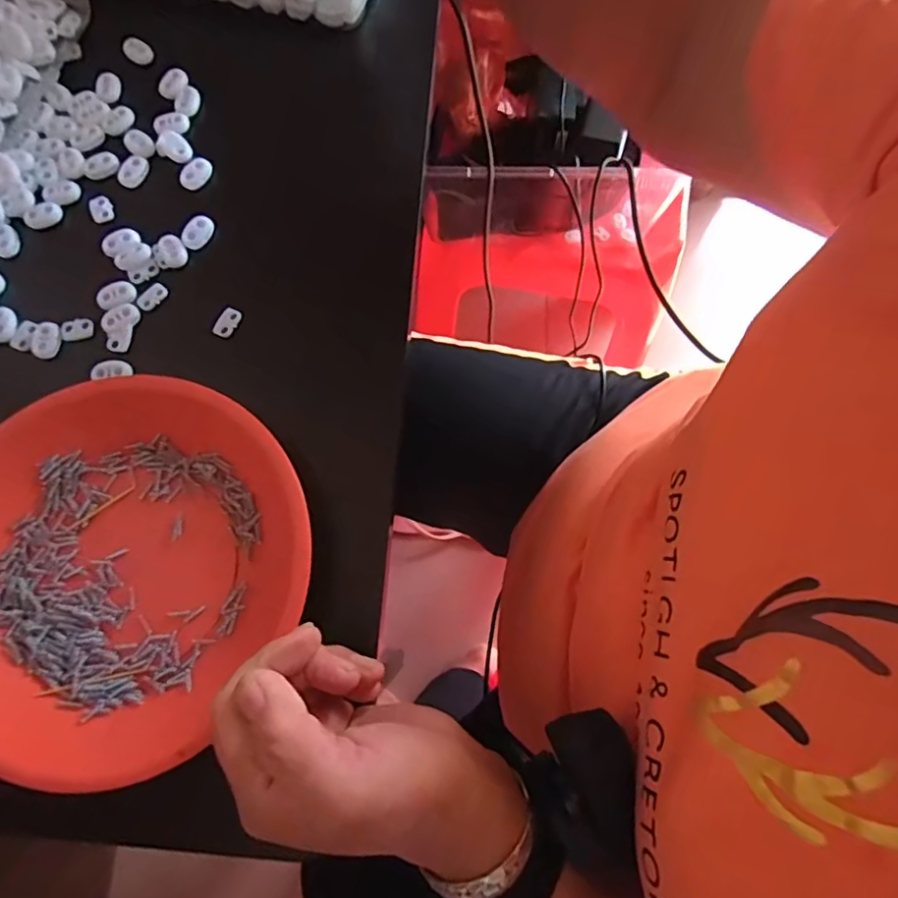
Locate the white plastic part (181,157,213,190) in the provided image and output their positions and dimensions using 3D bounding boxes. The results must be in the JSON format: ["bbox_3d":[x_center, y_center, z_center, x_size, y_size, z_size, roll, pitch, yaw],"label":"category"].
[{"bbox_3d":[-0.164,-0.179,0.368,0.014,0.008,0.022,28,76,9],"label":"white plastic part"}]

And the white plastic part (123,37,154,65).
[{"bbox_3d":[-0.217,-0.277,0.396,0.018,0.009,0.014,39,78,12],"label":"white plastic part"}]

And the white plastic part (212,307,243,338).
[{"bbox_3d":[-0.133,-0.076,0.342,0.011,0.005,0.019,31,77,10],"label":"white plastic part"}]

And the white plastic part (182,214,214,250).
[{"bbox_3d":[-0.158,-0.136,0.356,0.013,0.007,0.022,36,78,11],"label":"white plastic part"}]

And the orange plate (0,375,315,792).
[{"bbox_3d":[-0.172,0.057,0.293,0.177,0.026,0.188,0,73,1],"label":"orange plate"}]

